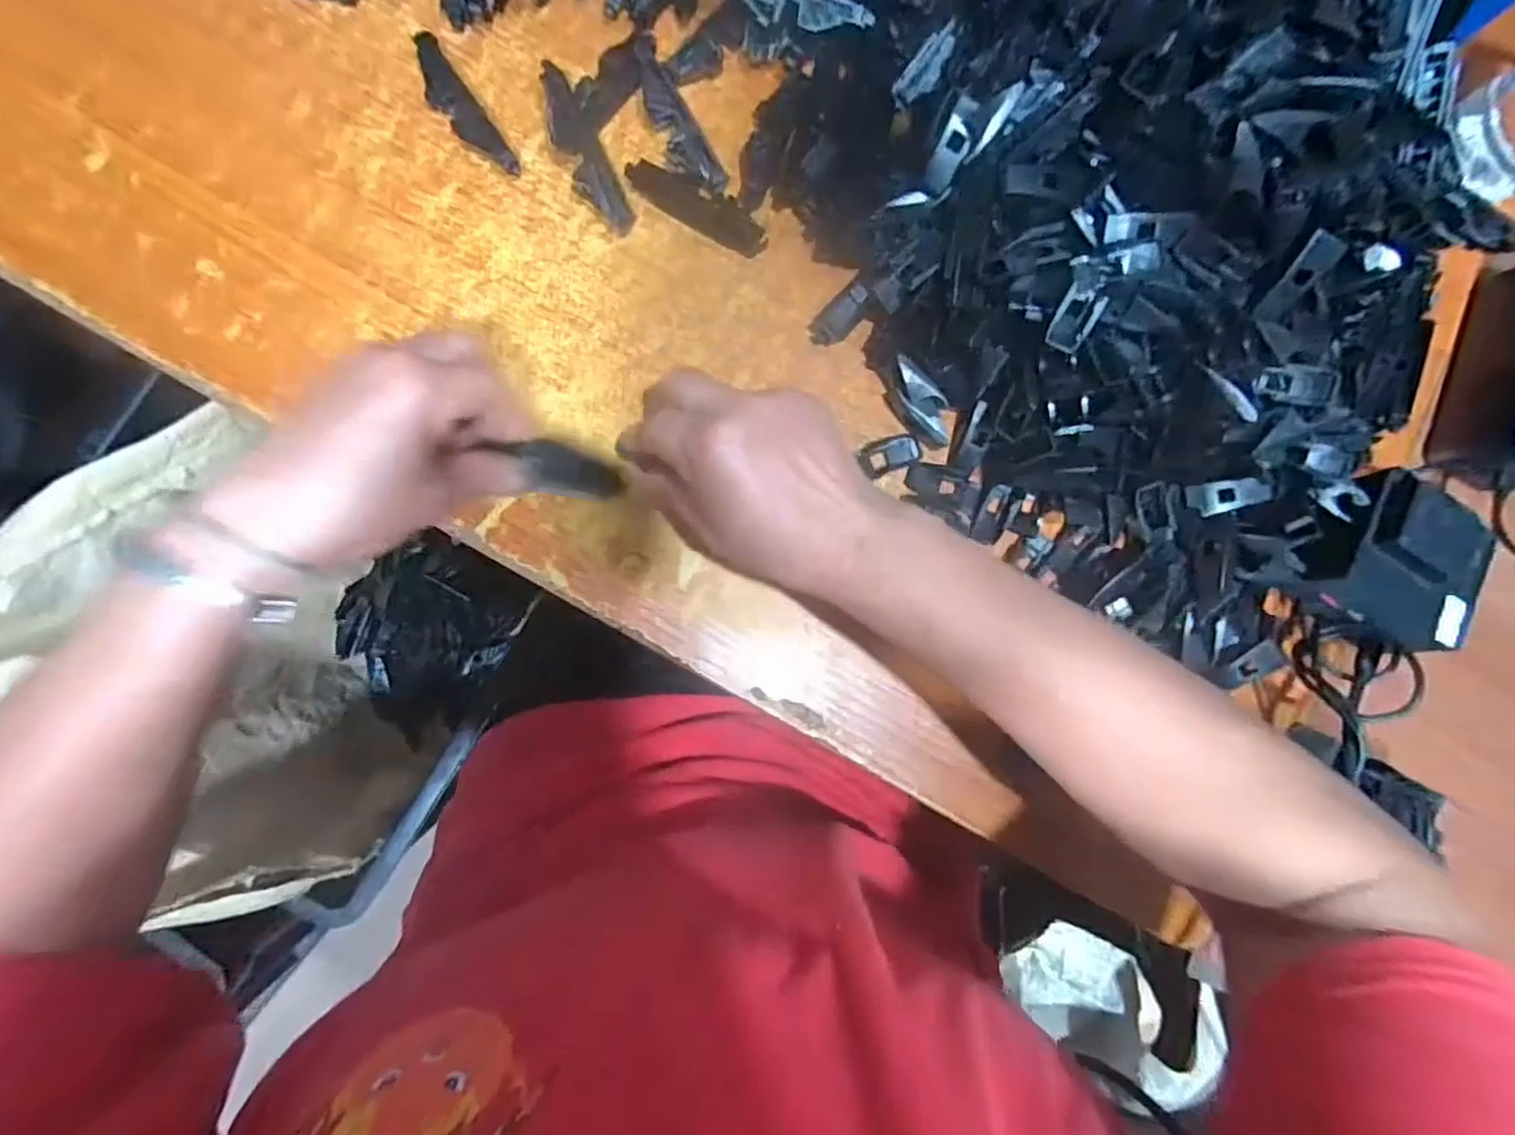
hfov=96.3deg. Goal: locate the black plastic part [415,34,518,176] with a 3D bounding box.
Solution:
[{"bbox_3d":[-0.157,-0.241,0.357,0.021,0.009,0.082,-34,90,-8],"label":"black plastic part"}]

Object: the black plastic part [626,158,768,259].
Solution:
[{"bbox_3d":[-0.031,-0.197,0.369,0.080,0.008,0.021,28,83,-4],"label":"black plastic part"}]

